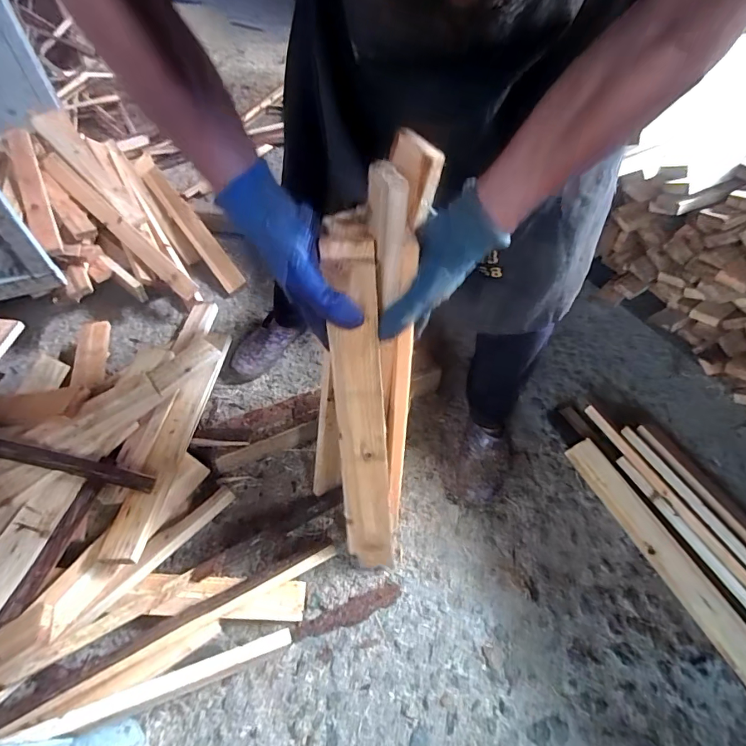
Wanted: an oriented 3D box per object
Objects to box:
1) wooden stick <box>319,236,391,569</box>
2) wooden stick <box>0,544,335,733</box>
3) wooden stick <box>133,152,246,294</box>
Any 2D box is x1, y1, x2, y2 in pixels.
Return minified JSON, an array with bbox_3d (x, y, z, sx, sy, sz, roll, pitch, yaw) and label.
[{"bbox_3d":[-0.015,0.078,0.527,0.061,0.473,0.025,2,32,7],"label":"wooden stick"},{"bbox_3d":[-0.253,0.330,0.572,0.434,0.023,0.034,-19,51,-29],"label":"wooden stick"},{"bbox_3d":[-0.506,-0.417,1.171,0.054,0.025,0.575,-33,74,-20],"label":"wooden stick"}]

